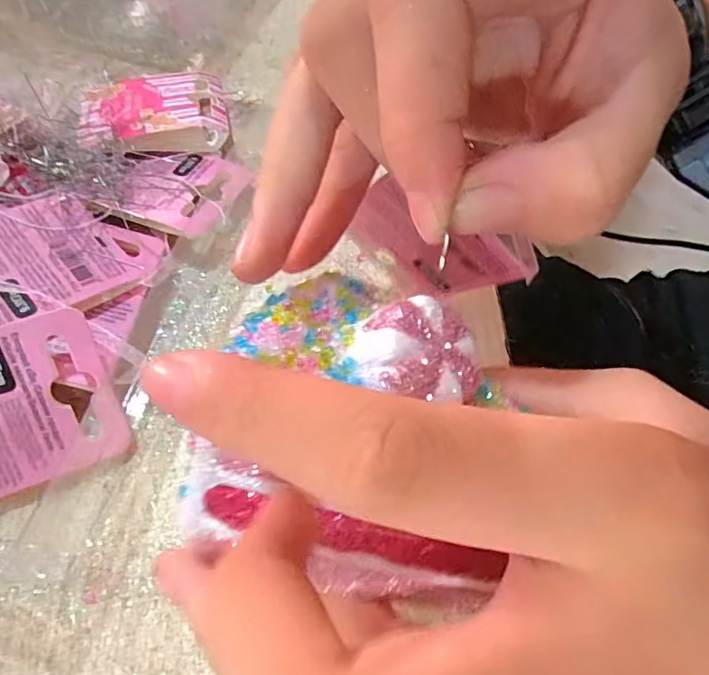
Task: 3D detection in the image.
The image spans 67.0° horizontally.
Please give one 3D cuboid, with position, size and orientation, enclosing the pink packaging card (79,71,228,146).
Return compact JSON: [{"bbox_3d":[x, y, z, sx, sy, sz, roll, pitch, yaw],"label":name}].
[{"bbox_3d":[-0.083,-0.094,0.221,0.057,0.013,0.043,-9,62,-10],"label":"pink packaging card"}]

